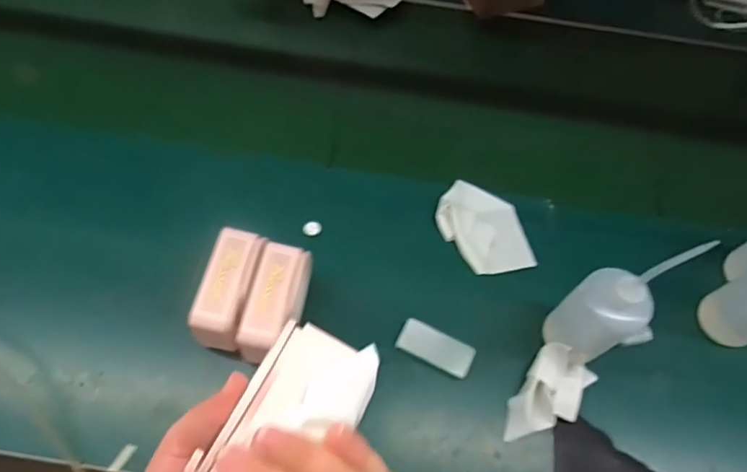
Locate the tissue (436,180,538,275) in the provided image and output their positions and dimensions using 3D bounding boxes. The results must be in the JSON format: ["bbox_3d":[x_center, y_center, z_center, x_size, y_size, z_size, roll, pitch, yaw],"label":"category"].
[{"bbox_3d":[0.159,-0.010,0.785,0.107,0.022,0.153,-30,68,-18],"label":"tissue"}]

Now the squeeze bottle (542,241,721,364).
[{"bbox_3d":[0.265,0.082,0.622,0.080,0.215,0.078,-32,69,-19],"label":"squeeze bottle"}]

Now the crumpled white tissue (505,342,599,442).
[{"bbox_3d":[0.214,0.196,0.660,0.075,0.044,0.130,34,65,13],"label":"crumpled white tissue"}]

